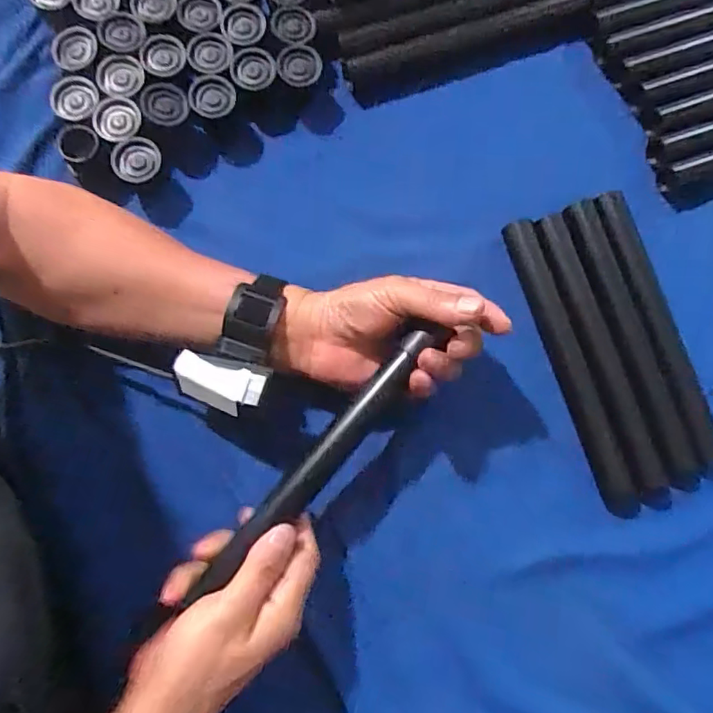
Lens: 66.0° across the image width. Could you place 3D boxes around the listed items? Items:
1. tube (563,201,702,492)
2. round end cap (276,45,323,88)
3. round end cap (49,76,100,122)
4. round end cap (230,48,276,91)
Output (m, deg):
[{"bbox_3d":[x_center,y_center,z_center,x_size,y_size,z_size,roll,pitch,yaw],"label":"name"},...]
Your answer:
[{"bbox_3d":[0.210,-0.011,0.422,0.023,0.022,0.227,-18,82,-6],"label":"tube"},{"bbox_3d":[-0.044,-0.226,0.427,0.032,0.007,0.032,1,80,-3],"label":"round end cap"},{"bbox_3d":[-0.211,-0.193,0.411,0.035,0.009,0.030,-34,84,-8],"label":"round end cap"},{"bbox_3d":[-0.080,-0.222,0.424,0.033,0.008,0.032,-3,80,-4],"label":"round end cap"}]

